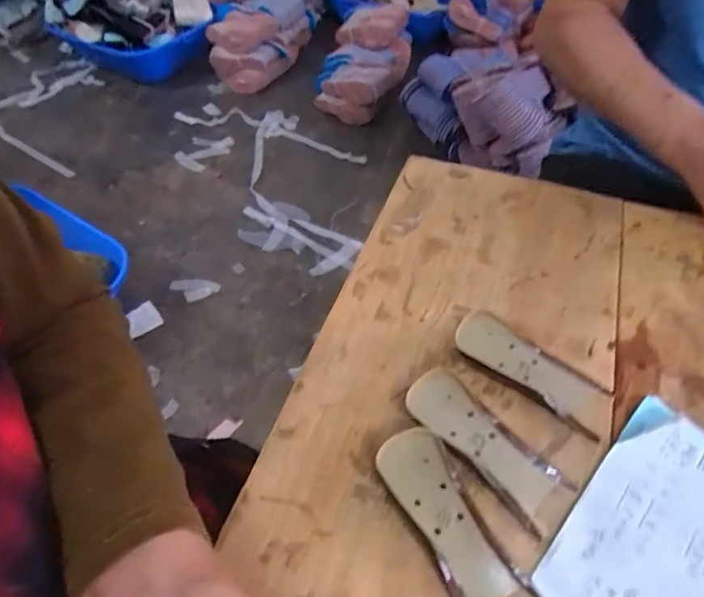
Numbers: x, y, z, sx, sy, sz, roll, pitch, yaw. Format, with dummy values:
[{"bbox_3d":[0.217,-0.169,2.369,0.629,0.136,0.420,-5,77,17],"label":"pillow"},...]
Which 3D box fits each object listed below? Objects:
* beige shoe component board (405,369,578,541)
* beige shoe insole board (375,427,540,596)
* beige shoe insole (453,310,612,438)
[{"bbox_3d":[0.091,0.100,0.350,0.117,0.024,0.046,37,59,27],"label":"beige shoe component board"},{"bbox_3d":[0.062,0.141,0.318,0.046,0.026,0.119,-24,54,-19],"label":"beige shoe insole board"},{"bbox_3d":[0.134,0.053,0.385,0.117,0.018,0.045,27,55,21],"label":"beige shoe insole"}]

